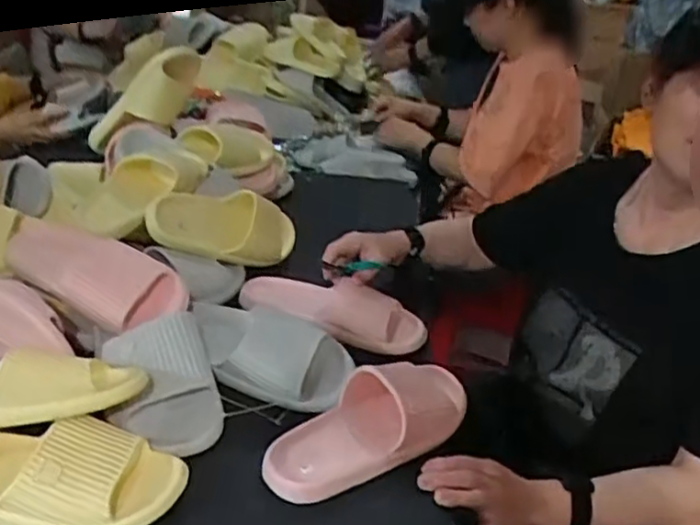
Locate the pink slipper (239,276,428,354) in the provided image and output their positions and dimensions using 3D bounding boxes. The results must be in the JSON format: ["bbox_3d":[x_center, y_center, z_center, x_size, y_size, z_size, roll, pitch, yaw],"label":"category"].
[{"bbox_3d":[-0.026,0.061,0.937,0.256,0.064,0.102,15,30,17],"label":"pink slipper"}]

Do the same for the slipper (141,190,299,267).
[{"bbox_3d":[-0.182,-0.057,1.034,0.246,0.102,0.069,7,23,-37],"label":"slipper"}]

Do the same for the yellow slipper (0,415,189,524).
[{"bbox_3d":[-0.289,0.192,0.629,0.260,0.054,0.102,6,29,2],"label":"yellow slipper"}]

